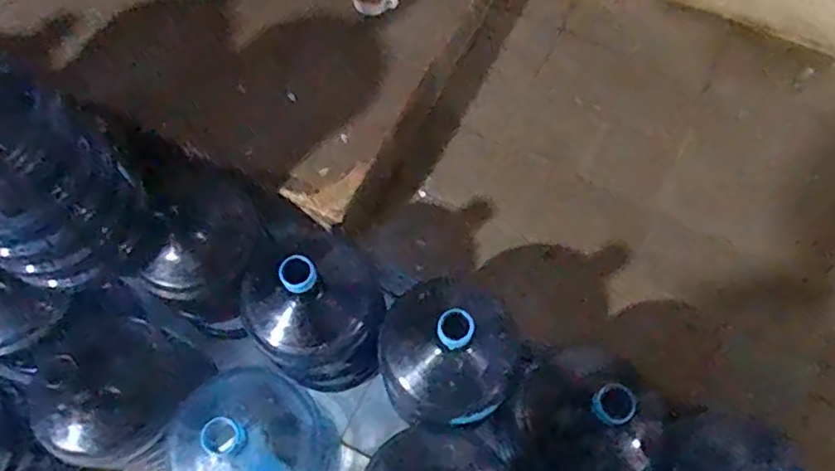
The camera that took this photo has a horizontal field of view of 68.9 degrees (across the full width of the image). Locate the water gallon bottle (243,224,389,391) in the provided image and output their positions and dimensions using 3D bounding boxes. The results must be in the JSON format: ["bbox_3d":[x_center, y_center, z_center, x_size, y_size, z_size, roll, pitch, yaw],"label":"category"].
[{"bbox_3d":[-0.206,0.133,1.223,0.243,0.446,0.286,-24,69,-10],"label":"water gallon bottle"}]

